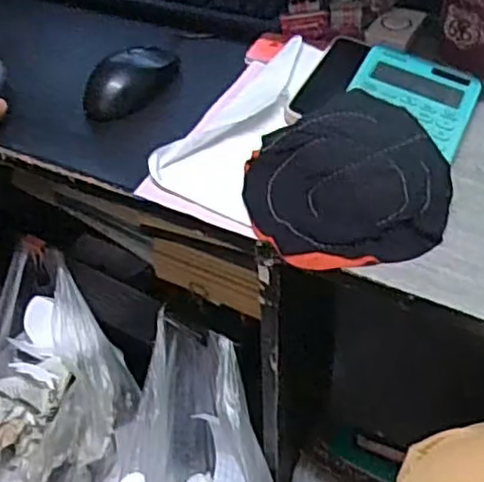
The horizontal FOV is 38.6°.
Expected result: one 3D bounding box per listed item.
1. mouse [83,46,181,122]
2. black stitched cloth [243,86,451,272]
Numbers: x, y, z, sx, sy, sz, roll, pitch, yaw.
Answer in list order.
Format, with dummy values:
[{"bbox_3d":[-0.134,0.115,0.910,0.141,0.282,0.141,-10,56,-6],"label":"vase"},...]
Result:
[{"bbox_3d":[-0.107,-0.157,0.658,0.108,0.030,0.052,-34,52,-28],"label":"mouse"},{"bbox_3d":[0.079,-0.051,0.535,0.150,0.027,0.159,-9,48,-1],"label":"black stitched cloth"}]

